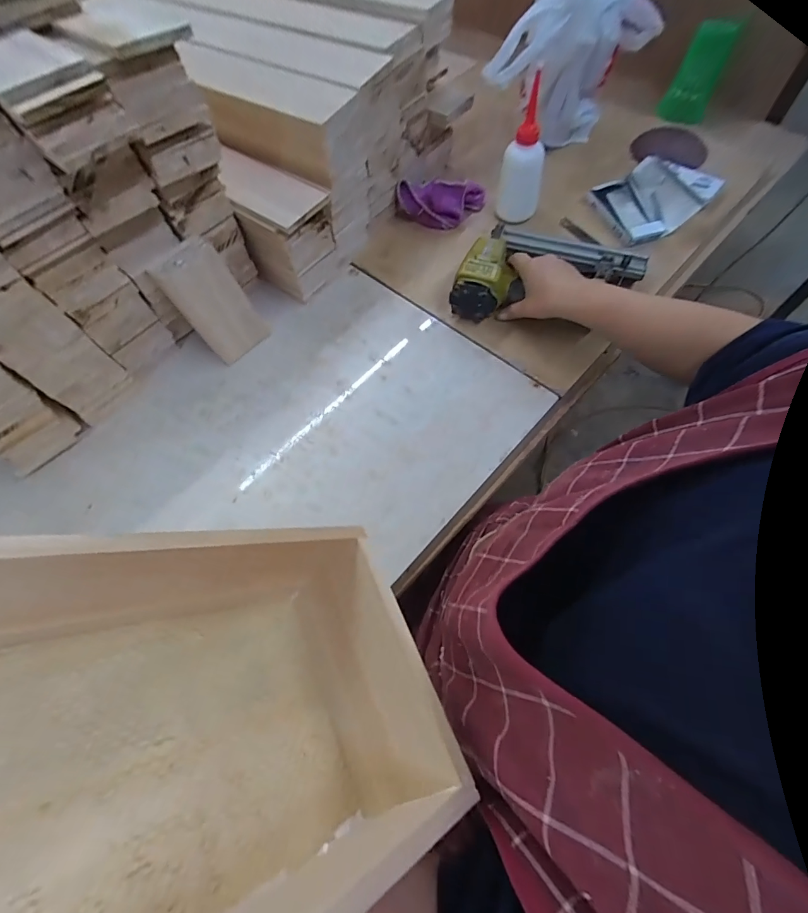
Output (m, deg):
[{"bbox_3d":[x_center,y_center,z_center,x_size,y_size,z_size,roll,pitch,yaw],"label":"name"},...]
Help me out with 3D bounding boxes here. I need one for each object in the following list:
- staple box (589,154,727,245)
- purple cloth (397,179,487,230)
[{"bbox_3d":[0.385,-0.399,0.622,0.195,0.029,0.127,-31,67,-10],"label":"staple box"},{"bbox_3d":[0.061,-0.402,0.640,0.139,0.057,0.076,-6,65,1],"label":"purple cloth"}]

